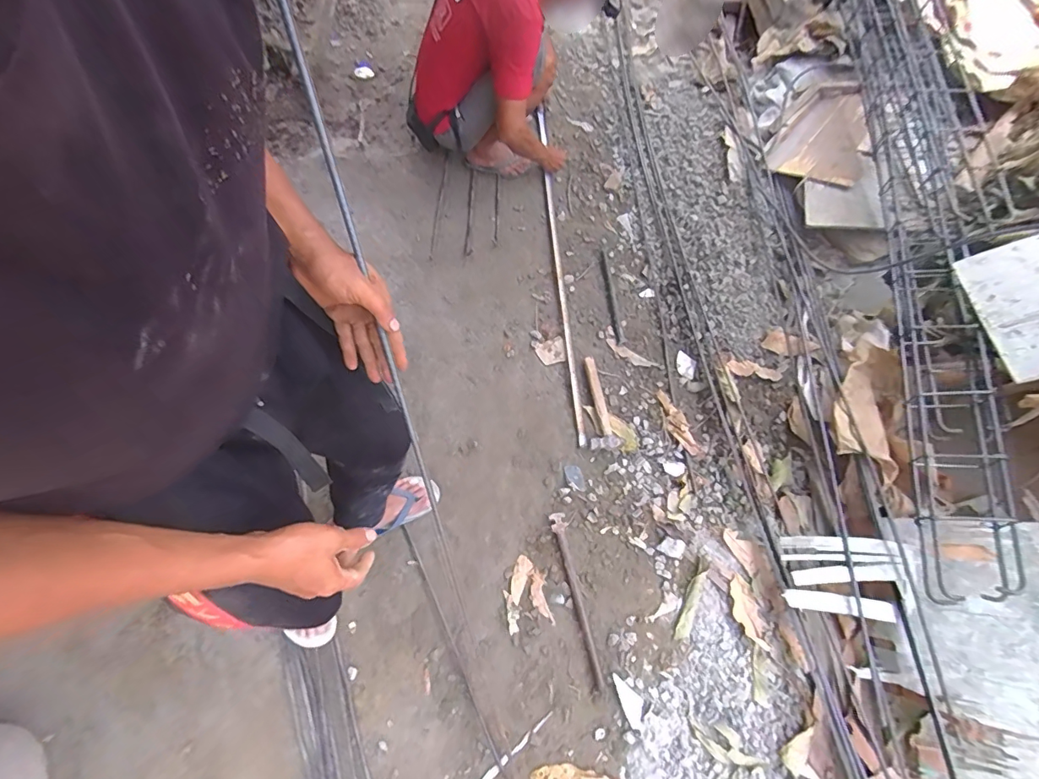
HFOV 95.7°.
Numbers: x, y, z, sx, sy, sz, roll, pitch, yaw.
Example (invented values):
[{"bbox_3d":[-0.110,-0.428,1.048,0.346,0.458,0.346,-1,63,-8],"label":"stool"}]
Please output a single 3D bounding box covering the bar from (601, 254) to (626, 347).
[{"bbox_3d":[0.316,-0.311,1.593,0.028,0.028,0.369,0,63,-5],"label":"bar"}]

